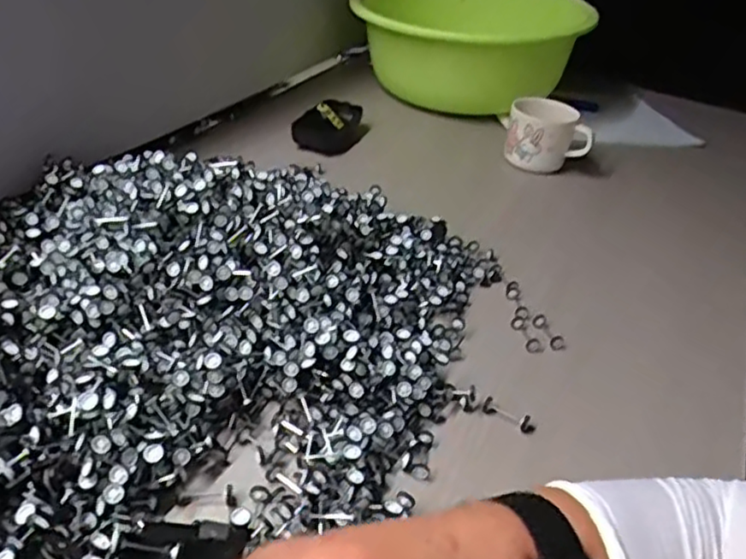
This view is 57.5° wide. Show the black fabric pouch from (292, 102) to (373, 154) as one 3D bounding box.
[{"bbox_3d":[-0.048,-0.174,0.766,0.065,0.028,0.097,16,35,12],"label":"black fabric pouch"}]

